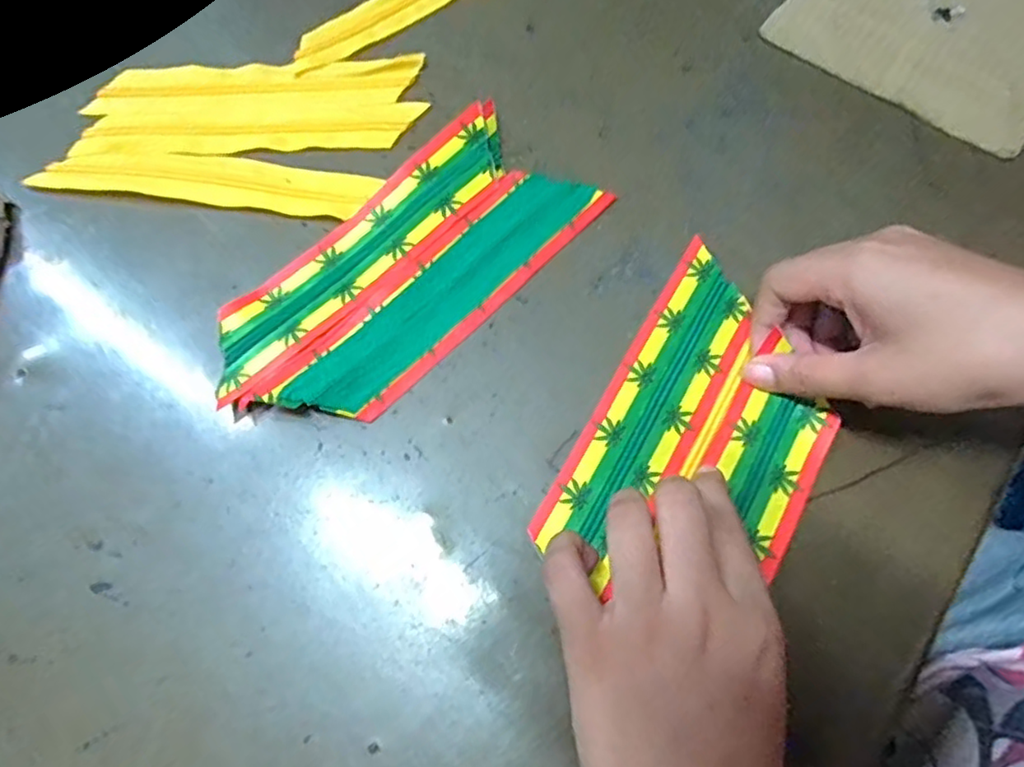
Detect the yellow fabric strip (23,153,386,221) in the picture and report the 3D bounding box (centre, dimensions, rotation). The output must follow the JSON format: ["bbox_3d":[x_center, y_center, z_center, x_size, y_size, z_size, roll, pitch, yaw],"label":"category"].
[{"bbox_3d":[-0.160,-0.107,0.334,0.174,0.004,0.029,6,70,2],"label":"yellow fabric strip"}]

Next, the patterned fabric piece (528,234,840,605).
[{"bbox_3d":[0.090,0.020,0.290,0.098,0.006,0.161,29,72,10],"label":"patterned fabric piece"}]

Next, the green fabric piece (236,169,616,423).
[{"bbox_3d":[-0.034,-0.045,0.309,0.046,0.012,0.188,42,75,14],"label":"green fabric piece"}]

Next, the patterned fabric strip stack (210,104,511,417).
[{"bbox_3d":[-0.071,-0.069,0.317,0.190,0.013,0.045,-43,76,-15],"label":"patterned fabric strip stack"}]

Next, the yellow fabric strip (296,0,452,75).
[{"bbox_3d":[-0.054,-0.231,0.382,0.169,0.009,0.030,-33,73,-12],"label":"yellow fabric strip"}]

